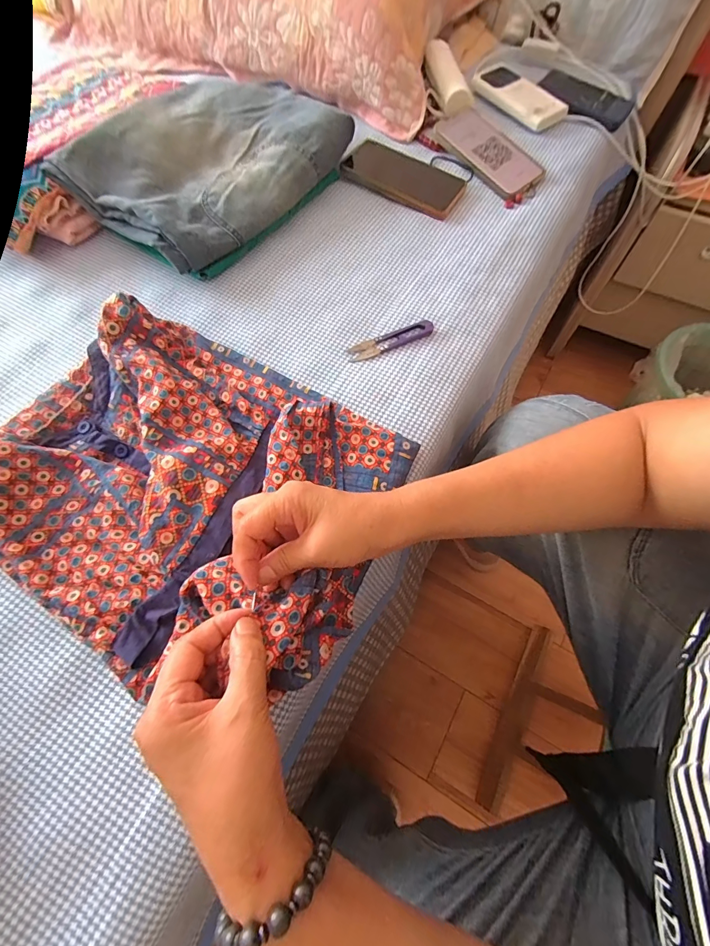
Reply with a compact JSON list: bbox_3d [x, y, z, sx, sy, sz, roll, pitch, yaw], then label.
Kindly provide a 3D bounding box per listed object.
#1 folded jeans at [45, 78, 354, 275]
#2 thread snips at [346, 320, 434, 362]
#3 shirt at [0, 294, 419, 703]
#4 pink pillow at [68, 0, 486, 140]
[{"bbox_3d":[-0.179,-0.406,0.488,0.228,0.060,0.314,33,71,14],"label":"folded jeans"},{"bbox_3d":[0.040,-0.150,0.427,0.099,0.011,0.023,-21,68,-9],"label":"thread snips"},{"bbox_3d":[-0.145,0.002,0.325,0.351,0.050,0.276,30,70,12],"label":"shirt"},{"bbox_3d":[-0.140,-0.817,0.630,0.674,0.129,0.345,25,69,11],"label":"pink pillow"}]

